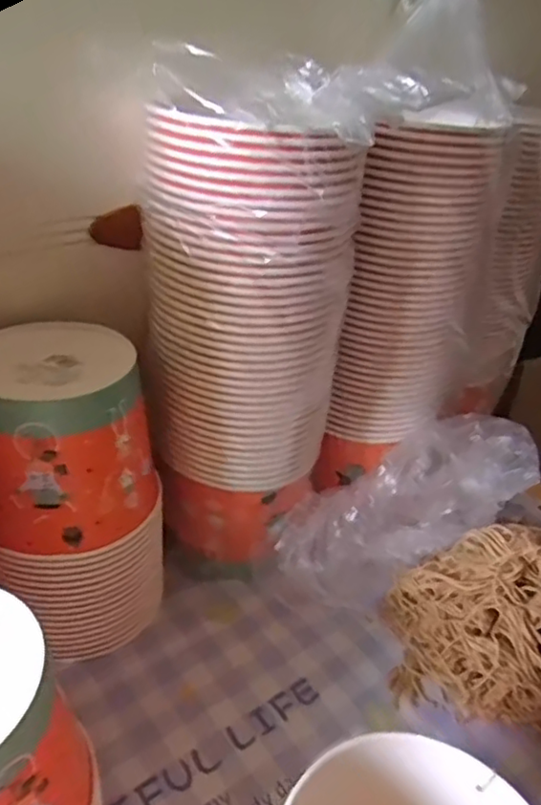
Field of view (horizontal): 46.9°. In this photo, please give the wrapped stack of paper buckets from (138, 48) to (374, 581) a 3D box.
[{"bbox_3d":[-0.020,-0.041,0.536,0.143,0.417,0.139,31,40,34],"label":"wrapped stack of paper buckets"}]

